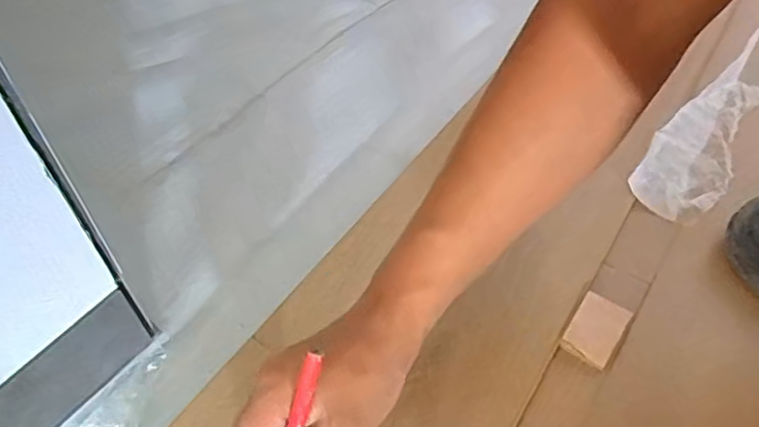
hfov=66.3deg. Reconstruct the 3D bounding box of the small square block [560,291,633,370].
[{"bbox_3d":[0.173,0.091,0.461,0.036,0.011,0.060,28,54,24],"label":"small square block"}]

